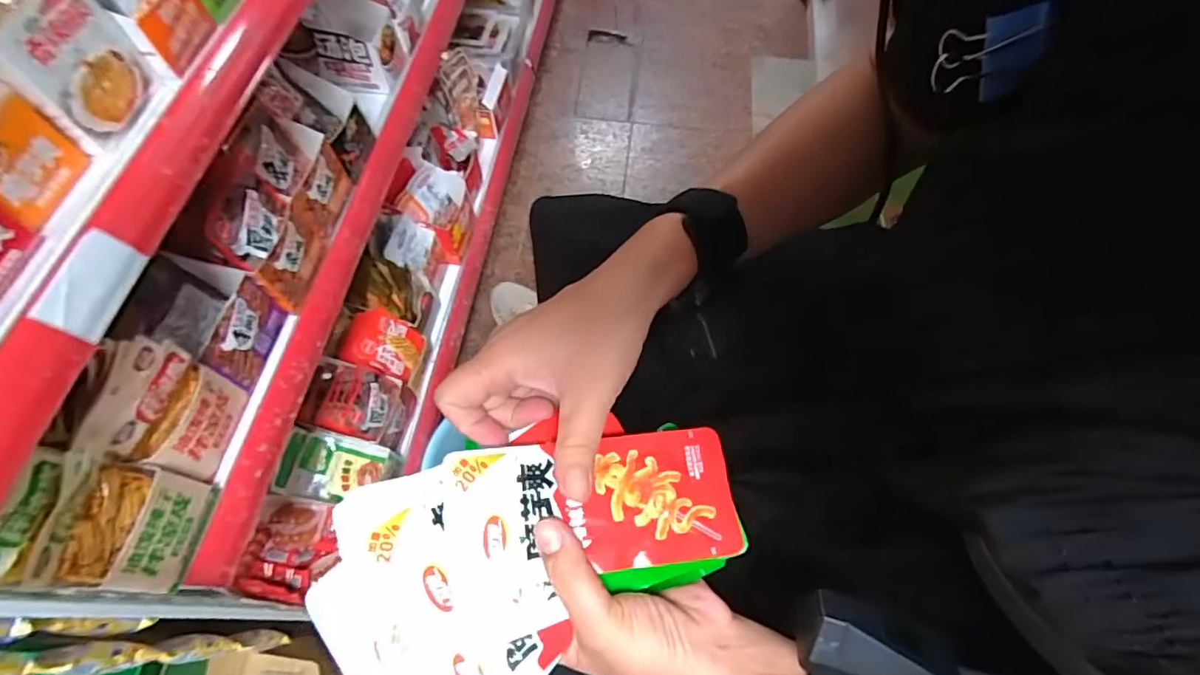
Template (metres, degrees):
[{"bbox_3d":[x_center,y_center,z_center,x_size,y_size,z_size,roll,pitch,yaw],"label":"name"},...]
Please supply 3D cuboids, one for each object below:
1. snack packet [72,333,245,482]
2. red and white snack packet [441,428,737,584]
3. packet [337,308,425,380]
[{"bbox_3d":[-0.383,0.069,0.489,0.026,0.142,0.097,9,63,4],"label":"snack packet"},{"bbox_3d":[-0.003,0.087,0.289,0.152,0.011,0.068,-2,64,-10],"label":"red and white snack packet"},{"bbox_3d":[-0.334,0.010,0.846,0.030,0.110,0.087,-6,61,43],"label":"packet"}]

